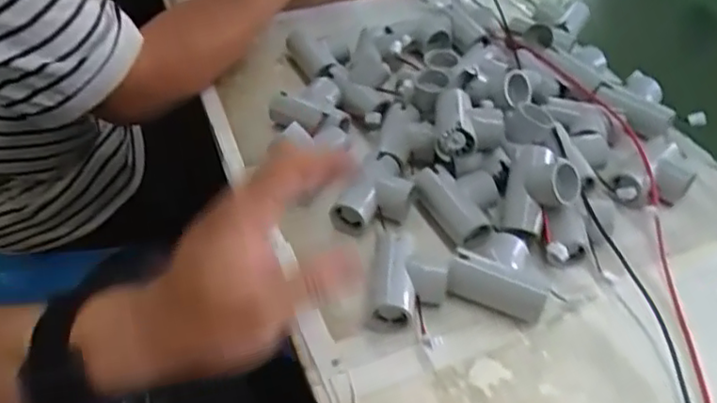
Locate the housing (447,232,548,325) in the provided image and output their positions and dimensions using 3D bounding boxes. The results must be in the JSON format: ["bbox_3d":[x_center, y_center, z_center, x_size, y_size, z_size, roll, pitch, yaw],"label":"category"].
[{"bbox_3d":[0.105,0.054,0.476,0.075,0.033,0.065,16,45,11],"label":"housing"}]

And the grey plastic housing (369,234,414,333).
[{"bbox_3d":[0.026,0.059,0.474,0.029,0.035,0.073,6,44,1],"label":"grey plastic housing"}]

